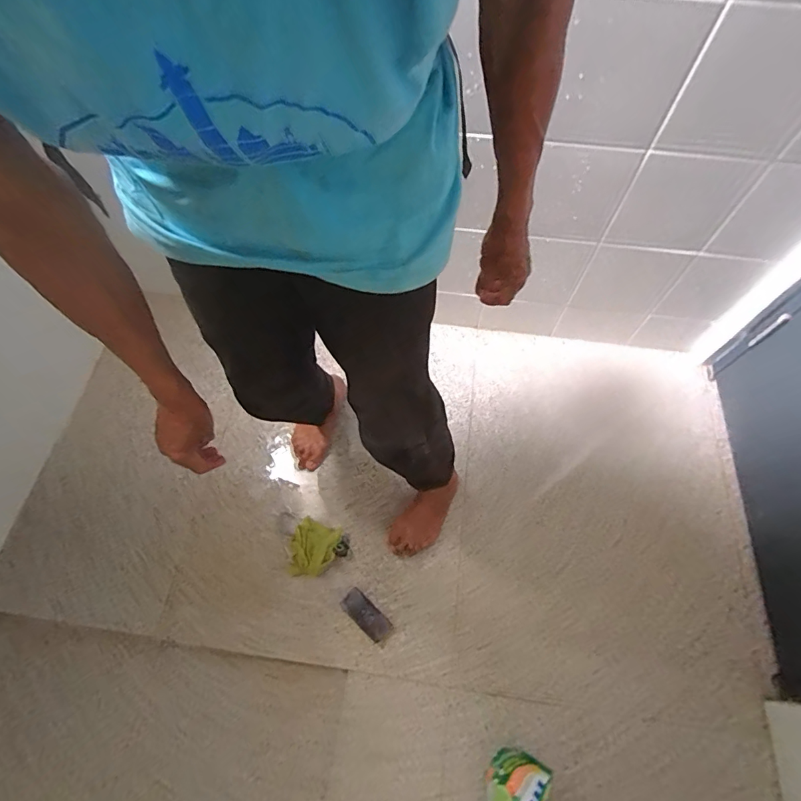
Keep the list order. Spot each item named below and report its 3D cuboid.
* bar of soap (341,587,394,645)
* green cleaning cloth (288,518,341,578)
[{"bbox_3d":[-0.072,0.444,0.901,0.112,0.015,0.050,38,69,19],"label":"bar of soap"},{"bbox_3d":[-0.187,0.322,0.943,0.098,0.065,0.122,11,63,7],"label":"green cleaning cloth"}]

